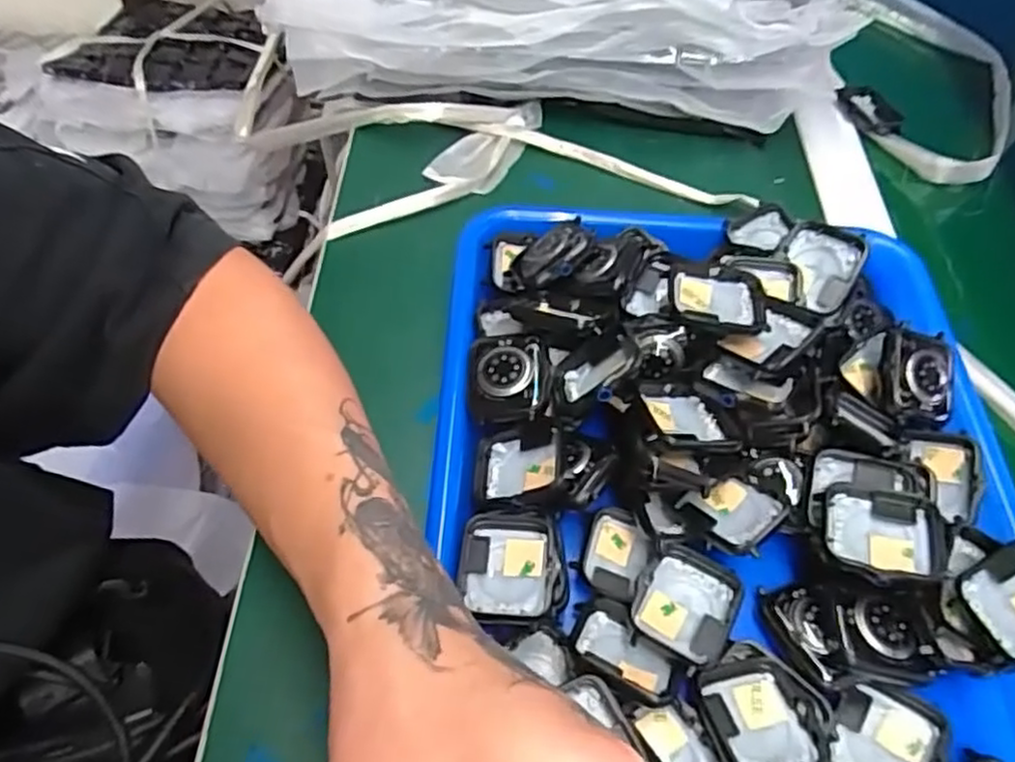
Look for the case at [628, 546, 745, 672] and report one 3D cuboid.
[{"bbox_3d":[0.071,0.091,0.285,0.038,0.015,0.043,26,58,14],"label":"case"}]

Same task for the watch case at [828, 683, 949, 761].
[{"bbox_3d":[0.138,0.134,0.263,0.039,0.014,0.041,27,59,15],"label":"watch case"}]

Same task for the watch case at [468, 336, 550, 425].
[{"bbox_3d":[0.000,-0.001,0.317,0.035,0.012,0.040,0,56,-3],"label":"watch case"}]

